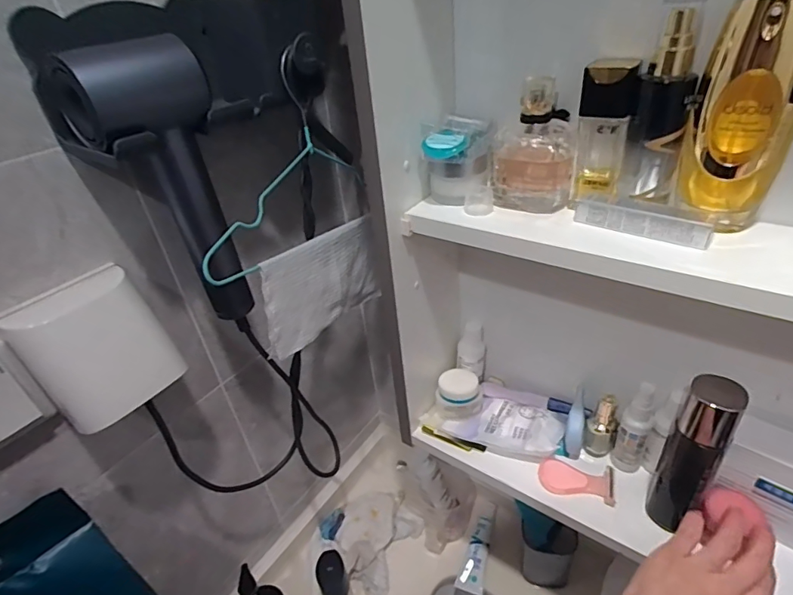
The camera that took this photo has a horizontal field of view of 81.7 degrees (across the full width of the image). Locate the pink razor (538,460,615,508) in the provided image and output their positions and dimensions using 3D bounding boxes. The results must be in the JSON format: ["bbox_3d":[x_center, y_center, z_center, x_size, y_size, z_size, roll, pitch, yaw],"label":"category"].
[{"bbox_3d":[0.193,0.195,0.493,0.073,0.014,0.038,6,36,18],"label":"pink razor"}]

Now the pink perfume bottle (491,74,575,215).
[{"bbox_3d":[0.115,-0.126,0.391,0.067,0.101,0.047,5,36,17],"label":"pink perfume bottle"}]

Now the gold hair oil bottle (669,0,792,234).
[{"bbox_3d":[0.236,-0.120,0.314,0.059,0.143,0.034,19,42,32],"label":"gold hair oil bottle"}]

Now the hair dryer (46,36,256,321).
[{"bbox_3d":[-0.180,-0.078,0.374,0.110,0.249,0.094,-24,38,-23],"label":"hair dryer"}]

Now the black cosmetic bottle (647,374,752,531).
[{"bbox_3d":[0.260,0.142,0.405,0.040,0.165,0.041,-32,42,-32],"label":"black cosmetic bottle"}]

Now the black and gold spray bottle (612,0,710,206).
[{"bbox_3d":[0.194,-0.139,0.334,0.037,0.129,0.043,17,41,30],"label":"black and gold spray bottle"}]

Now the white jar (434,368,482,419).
[{"bbox_3d":[0.076,0.121,0.573,0.055,0.046,0.043,-4,34,4],"label":"white jar"}]

